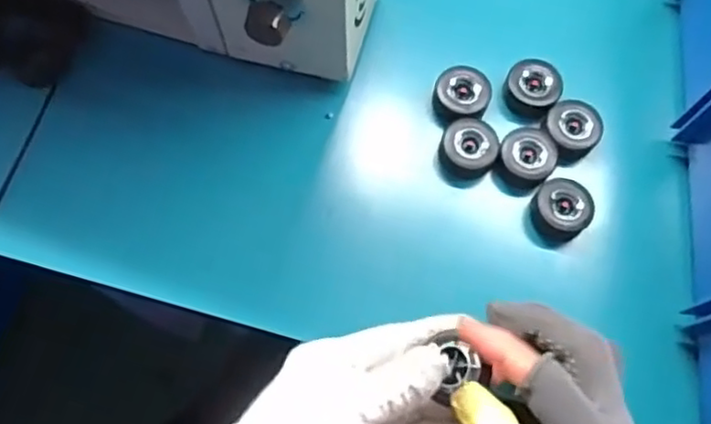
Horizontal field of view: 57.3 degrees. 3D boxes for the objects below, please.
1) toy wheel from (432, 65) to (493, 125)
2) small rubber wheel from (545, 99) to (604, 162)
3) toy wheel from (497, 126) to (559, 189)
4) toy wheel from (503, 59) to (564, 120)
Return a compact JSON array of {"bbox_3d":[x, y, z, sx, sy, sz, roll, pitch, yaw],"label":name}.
[{"bbox_3d":[0.073,-0.079,0.452,0.037,0.027,0.036,0,71,-1],"label":"toy wheel"},{"bbox_3d":[0.148,-0.056,0.446,0.037,0.026,0.033,28,73,8],"label":"small rubber wheel"},{"bbox_3d":[0.114,-0.036,0.433,0.036,0.017,0.036,0,71,-1],"label":"toy wheel"},{"bbox_3d":[0.123,-0.086,0.452,0.036,0.026,0.031,34,73,10],"label":"toy wheel"}]

